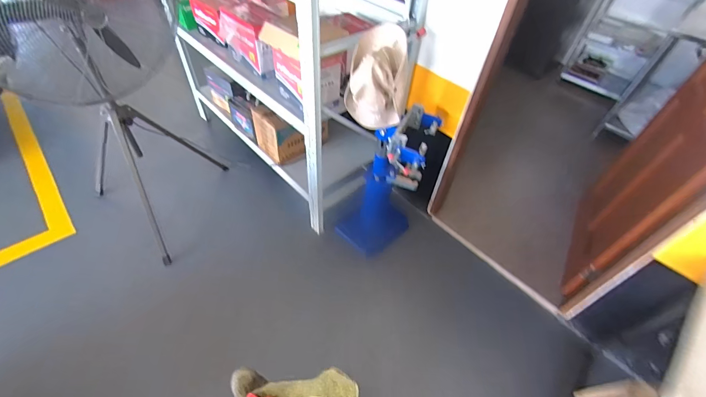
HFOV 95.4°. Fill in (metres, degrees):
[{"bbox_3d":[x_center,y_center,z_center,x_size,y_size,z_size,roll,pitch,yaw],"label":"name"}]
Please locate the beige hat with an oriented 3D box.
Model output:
[{"bbox_3d":[0.080,-0.424,1.205,0.202,0.342,0.198,0,47,-3],"label":"beige hat"}]

